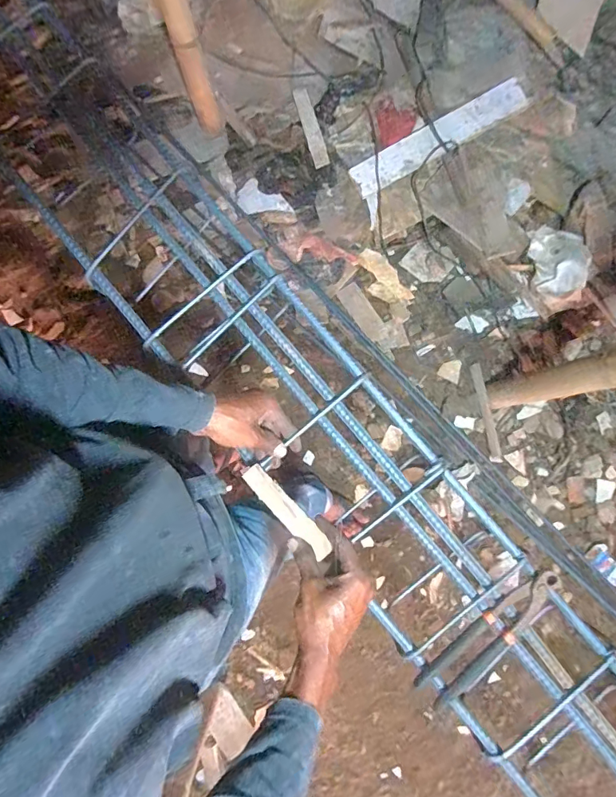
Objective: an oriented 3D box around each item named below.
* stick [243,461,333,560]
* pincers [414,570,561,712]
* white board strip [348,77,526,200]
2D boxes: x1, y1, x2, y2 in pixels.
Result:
[{"bbox_3d":[-0.025,0.143,0.563,0.142,0.008,0.029,45,80,2],"label":"stick"},{"bbox_3d":[0.227,0.295,0.556,0.215,0.030,0.049,-40,87,-4],"label":"pincers"},{"bbox_3d":[0.424,-0.830,1.420,0.627,0.031,0.101,-30,95,-4],"label":"white board strip"}]

